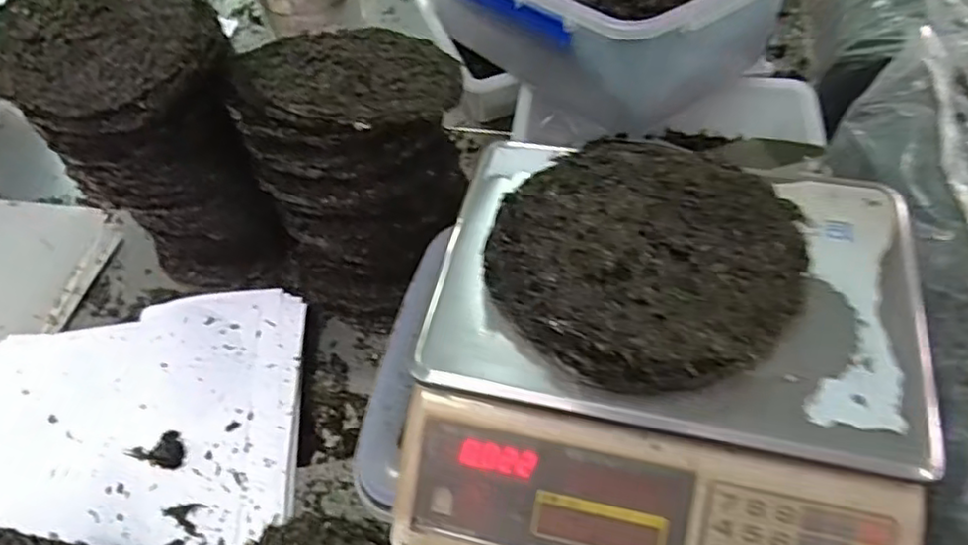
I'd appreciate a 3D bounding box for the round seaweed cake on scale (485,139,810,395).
[{"bbox_3d":[0.112,-0.014,0.454,0.198,0.023,0.196,-2,56,2],"label":"round seaweed cake on scale"}]

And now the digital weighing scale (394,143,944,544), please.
[{"bbox_3d":[0.119,0.063,0.475,0.341,0.098,0.325,9,57,9],"label":"digital weighing scale"}]

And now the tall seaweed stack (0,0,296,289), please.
[{"bbox_3d":[-0.344,-0.135,0.726,0.196,0.321,0.180,-24,58,-12],"label":"tall seaweed stack"}]

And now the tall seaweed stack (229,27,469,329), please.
[{"bbox_3d":[-0.133,-0.117,0.722,0.232,0.264,0.192,-36,61,-19],"label":"tall seaweed stack"}]

